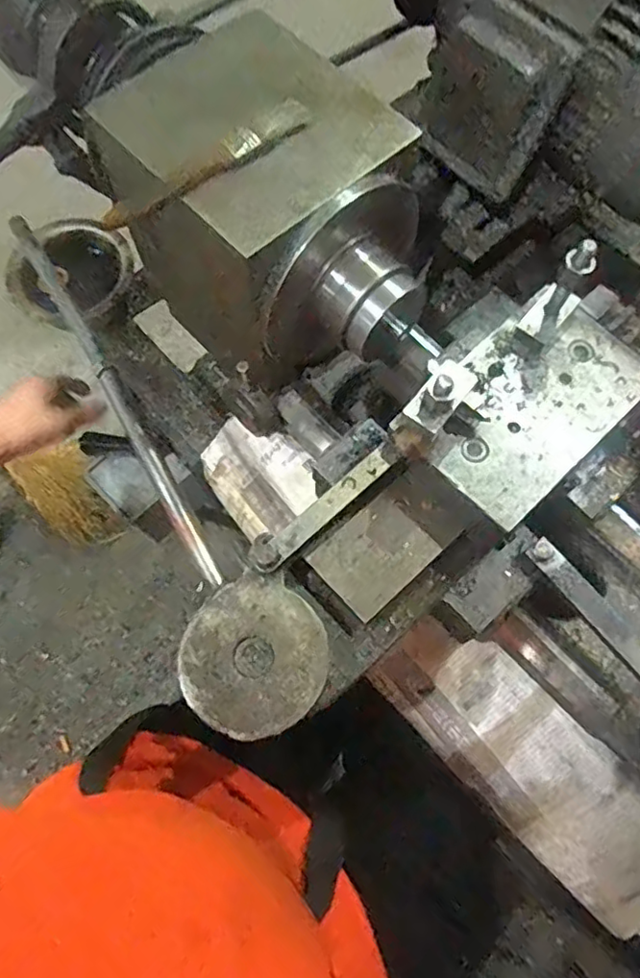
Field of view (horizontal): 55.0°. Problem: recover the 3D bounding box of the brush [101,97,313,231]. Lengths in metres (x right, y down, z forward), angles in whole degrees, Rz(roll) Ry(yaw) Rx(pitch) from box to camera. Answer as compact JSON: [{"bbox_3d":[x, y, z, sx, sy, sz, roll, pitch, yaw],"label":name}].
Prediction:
[{"bbox_3d":[-0.069,-0.207,0.389,0.152,0.018,0.016,-39,74,-14],"label":"brush"}]

